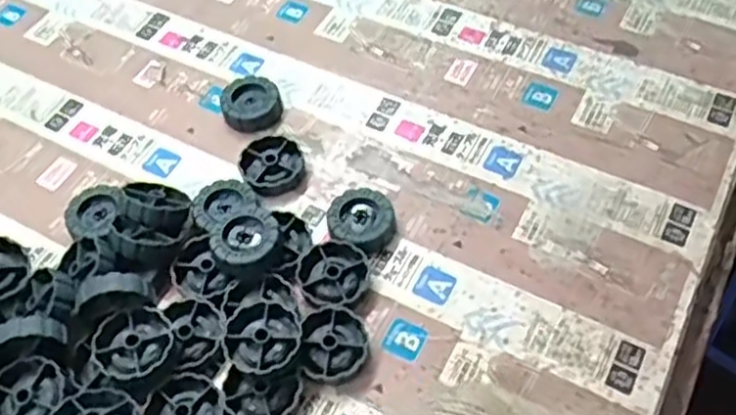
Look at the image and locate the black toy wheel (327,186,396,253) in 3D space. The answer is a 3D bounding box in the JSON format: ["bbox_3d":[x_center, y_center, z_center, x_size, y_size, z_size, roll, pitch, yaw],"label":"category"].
[{"bbox_3d":[-0.003,0.007,0.417,0.038,0.014,0.041,-2,57,3],"label":"black toy wheel"}]

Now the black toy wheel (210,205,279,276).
[{"bbox_3d":[-0.067,0.019,0.400,0.035,0.017,0.035,-2,57,3],"label":"black toy wheel"}]

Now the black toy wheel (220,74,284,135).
[{"bbox_3d":[-0.076,-0.066,0.469,0.036,0.013,0.038,-2,57,3],"label":"black toy wheel"}]

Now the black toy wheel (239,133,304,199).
[{"bbox_3d":[-0.058,-0.027,0.441,0.037,0.011,0.043,-21,58,-9],"label":"black toy wheel"}]

